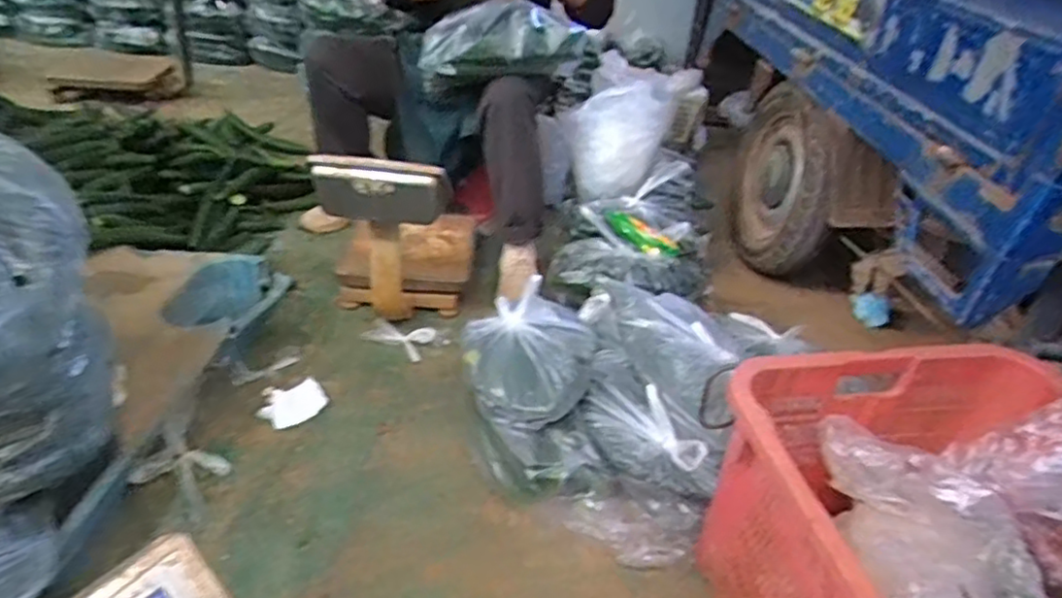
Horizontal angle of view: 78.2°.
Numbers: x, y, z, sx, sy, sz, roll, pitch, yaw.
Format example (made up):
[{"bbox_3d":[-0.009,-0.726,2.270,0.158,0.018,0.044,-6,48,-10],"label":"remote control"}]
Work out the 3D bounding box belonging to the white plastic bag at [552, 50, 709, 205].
[{"bbox_3d":[0.243,-0.425,1.560,0.373,0.300,0.137,-25,45,-36],"label":"white plastic bag"}]

